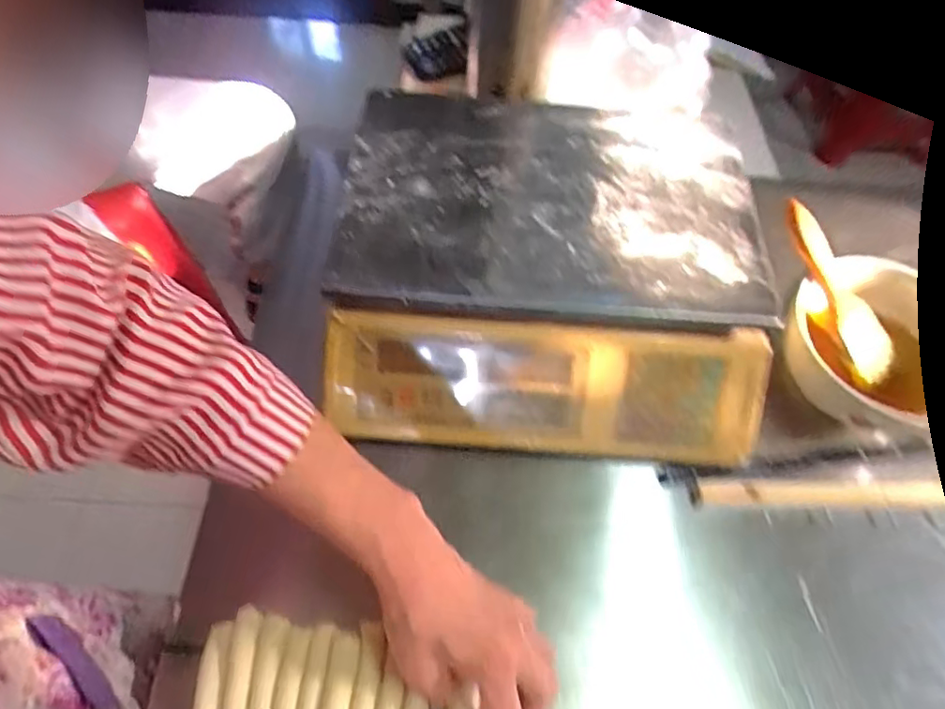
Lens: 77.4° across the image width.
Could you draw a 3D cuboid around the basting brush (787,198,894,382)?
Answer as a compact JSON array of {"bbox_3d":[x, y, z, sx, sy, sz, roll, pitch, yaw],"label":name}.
[{"bbox_3d":[0.301,-0.053,0.488,0.039,0.024,0.164,-38,101,-22],"label":"basting brush"}]

